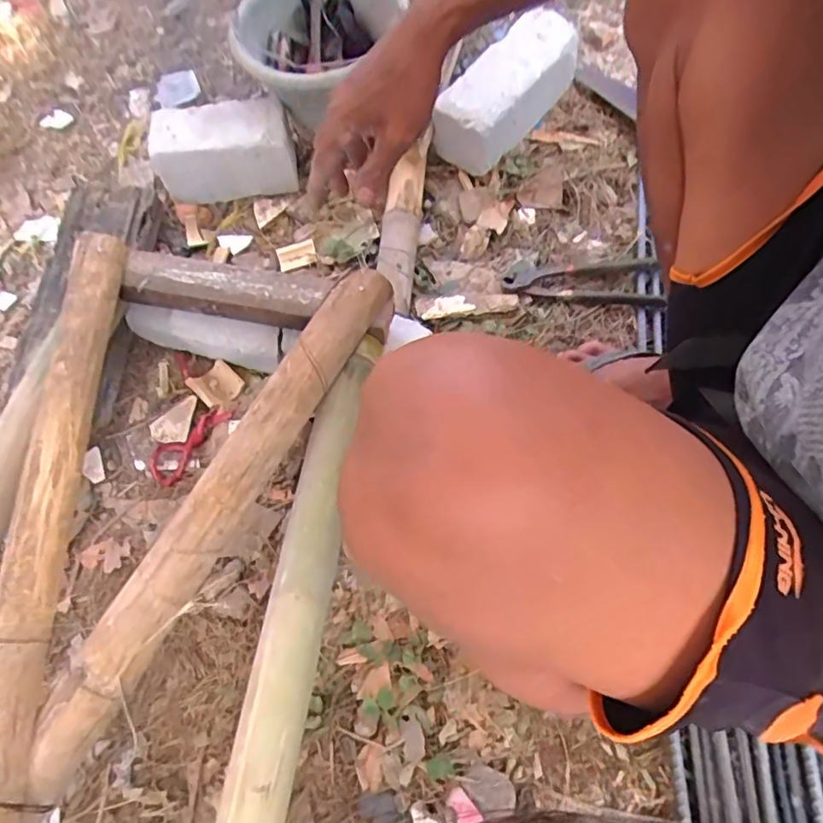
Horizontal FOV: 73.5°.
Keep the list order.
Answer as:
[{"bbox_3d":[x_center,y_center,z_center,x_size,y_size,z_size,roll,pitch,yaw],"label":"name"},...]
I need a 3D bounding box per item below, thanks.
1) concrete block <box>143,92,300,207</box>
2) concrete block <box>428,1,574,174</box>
[{"bbox_3d":[-0.284,-0.403,0.855,0.203,0.111,0.103,-9,64,-3],"label":"concrete block"},{"bbox_3d":[0.151,-0.496,0.859,0.105,0.094,0.275,35,70,17],"label":"concrete block"}]

